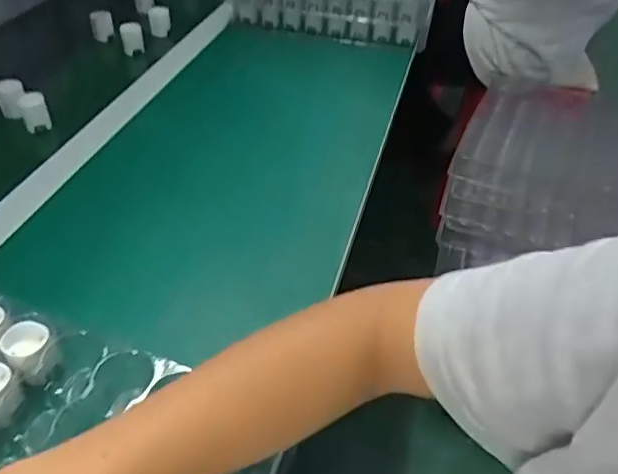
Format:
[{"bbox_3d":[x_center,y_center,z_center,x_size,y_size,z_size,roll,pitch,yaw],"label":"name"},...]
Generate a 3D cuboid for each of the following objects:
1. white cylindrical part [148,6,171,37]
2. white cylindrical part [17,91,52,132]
[{"bbox_3d":[-0.235,-0.340,0.891,0.032,0.039,0.028,-8,40,-15],"label":"white cylindrical part"},{"bbox_3d":[-0.325,-0.148,0.668,0.029,0.039,0.024,-18,44,-26],"label":"white cylindrical part"}]

